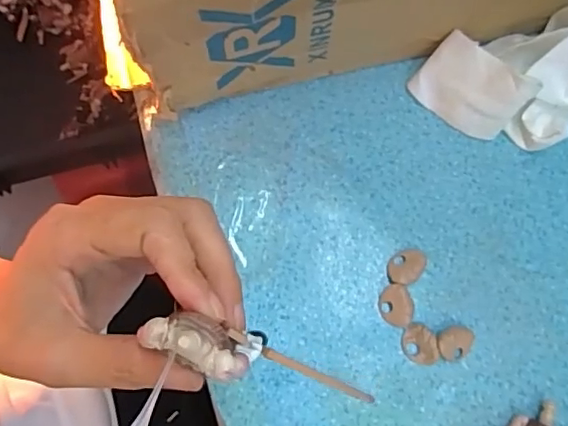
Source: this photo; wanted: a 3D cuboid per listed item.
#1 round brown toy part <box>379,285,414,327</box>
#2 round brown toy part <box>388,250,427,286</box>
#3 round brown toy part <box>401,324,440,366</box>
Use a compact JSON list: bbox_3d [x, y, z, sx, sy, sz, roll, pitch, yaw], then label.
[{"bbox_3d":[0.066,0.054,0.331,0.020,0.004,0.024,11,91,22],"label":"round brown toy part"},{"bbox_3d":[0.074,0.033,0.337,0.019,0.008,0.024,30,77,9],"label":"round brown toy part"},{"bbox_3d":[0.080,0.076,0.327,0.019,0.009,0.023,-2,74,1],"label":"round brown toy part"}]

